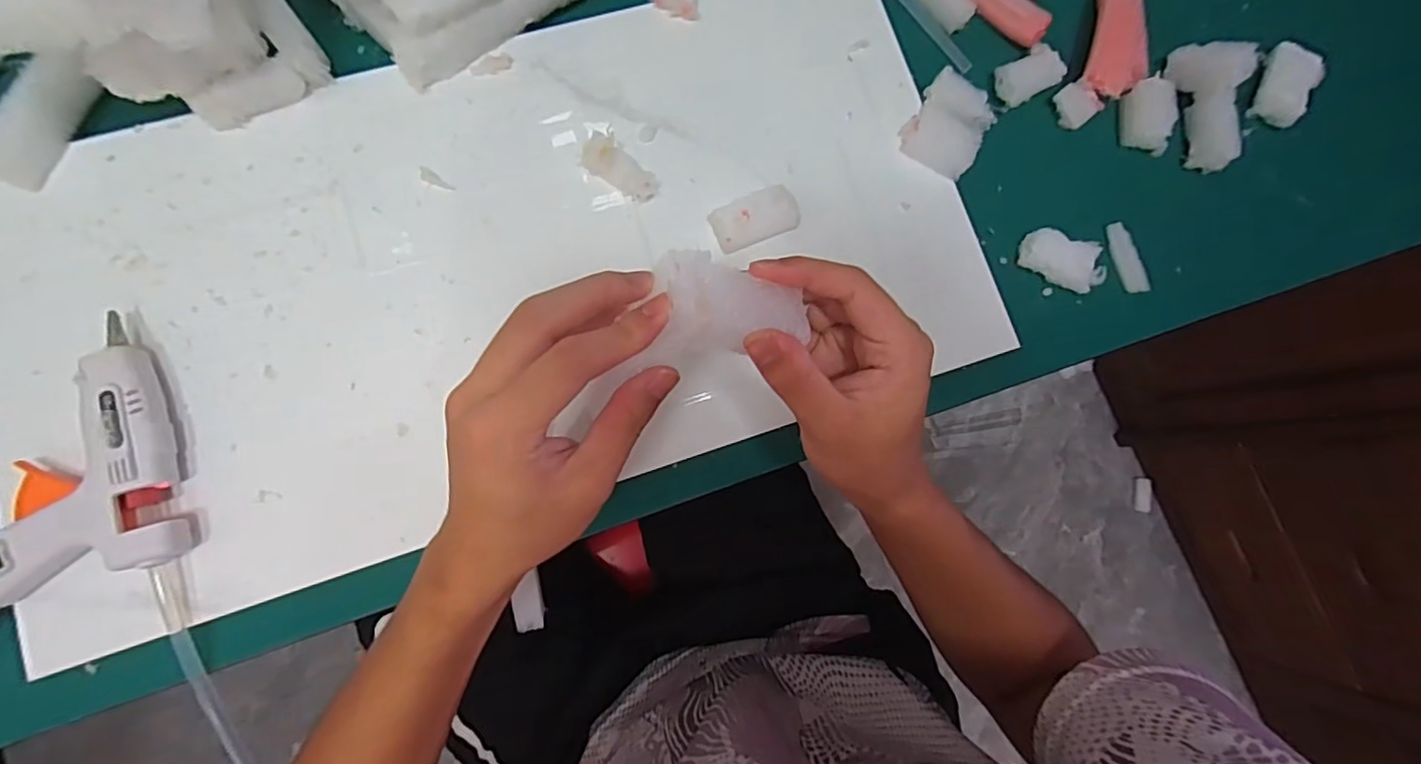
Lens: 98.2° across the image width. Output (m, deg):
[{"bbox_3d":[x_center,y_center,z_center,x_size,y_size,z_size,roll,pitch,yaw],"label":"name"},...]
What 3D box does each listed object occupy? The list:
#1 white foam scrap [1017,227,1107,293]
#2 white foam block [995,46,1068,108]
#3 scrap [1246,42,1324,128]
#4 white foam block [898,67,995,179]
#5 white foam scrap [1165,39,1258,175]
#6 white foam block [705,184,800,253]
[{"bbox_3d":[0.236,-0.082,0.413,0.052,0.014,0.032,18,81,-2],"label":"white foam scrap"},{"bbox_3d":[0.219,-0.210,0.423,0.042,0.015,0.030,-25,85,-8],"label":"white foam block"},{"bbox_3d":[0.416,-0.216,0.446,0.024,0.032,0.058,19,81,-2],"label":"scrap"},{"bbox_3d":[0.157,-0.169,0.407,0.047,0.022,0.054,30,81,-1],"label":"white foam block"},{"bbox_3d":[0.347,-0.195,0.422,0.019,0.047,0.088,-7,83,-6],"label":"white foam scrap"},{"bbox_3d":[0.029,-0.105,0.392,0.054,0.017,0.032,-22,85,-7],"label":"white foam block"}]

